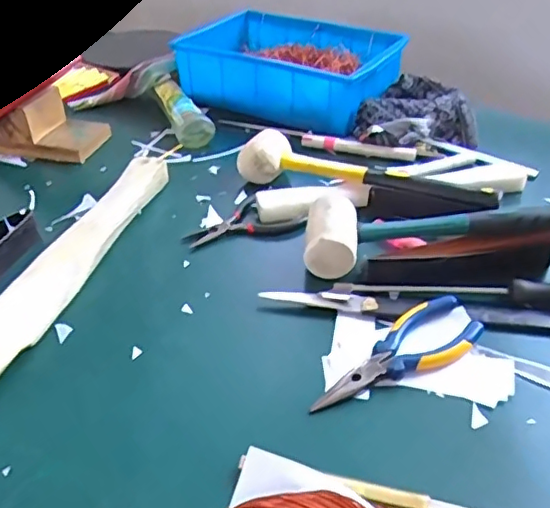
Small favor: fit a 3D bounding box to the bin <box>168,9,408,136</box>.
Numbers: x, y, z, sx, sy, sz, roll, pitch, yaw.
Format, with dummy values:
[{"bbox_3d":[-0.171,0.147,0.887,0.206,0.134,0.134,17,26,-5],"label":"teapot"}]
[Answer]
[{"bbox_3d":[0.028,-0.270,0.854,0.278,0.086,0.195,19,41,26],"label":"bin"}]

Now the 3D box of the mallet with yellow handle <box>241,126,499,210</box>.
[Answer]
[{"bbox_3d":[0.095,-0.085,0.640,0.281,0.047,0.054,13,39,19],"label":"mallet with yellow handle"}]

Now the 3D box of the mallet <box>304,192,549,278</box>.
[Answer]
[{"bbox_3d":[0.191,-0.028,0.547,0.329,0.063,0.078,-2,36,-1],"label":"mallet"}]

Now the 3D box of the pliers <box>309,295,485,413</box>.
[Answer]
[{"bbox_3d":[0.098,0.080,0.448,0.154,0.020,0.053,-28,44,-31],"label":"pliers"}]

